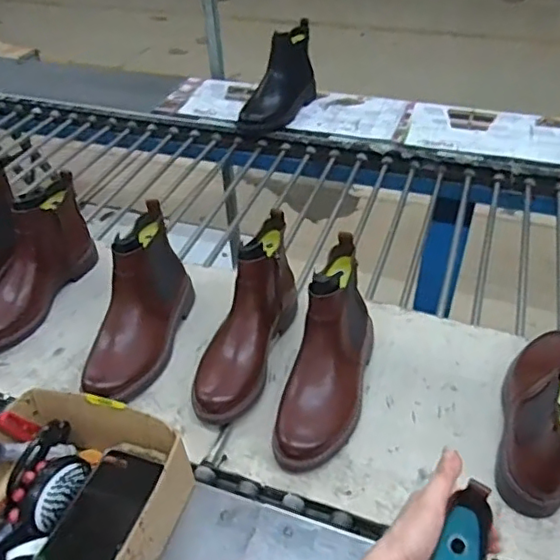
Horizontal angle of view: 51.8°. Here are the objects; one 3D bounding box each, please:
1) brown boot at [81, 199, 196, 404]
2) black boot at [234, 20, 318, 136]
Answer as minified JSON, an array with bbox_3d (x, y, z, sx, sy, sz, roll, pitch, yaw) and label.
[{"bbox_3d":[-0.202,0.033,0.812,0.087,0.155,0.250,5,42,11],"label":"brown boot"},{"bbox_3d":[-0.004,-0.454,1.298,0.083,0.160,0.233,20,46,26],"label":"black boot"}]

